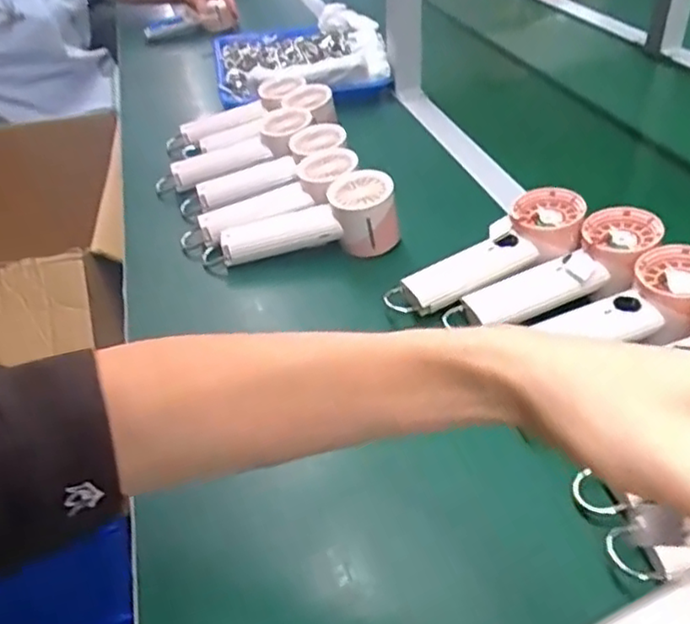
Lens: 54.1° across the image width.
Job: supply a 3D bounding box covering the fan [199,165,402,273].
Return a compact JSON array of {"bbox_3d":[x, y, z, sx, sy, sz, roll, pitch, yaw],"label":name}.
[{"bbox_3d":[-0.041,-0.073,0.659,0.194,0.064,0.068,-16,38,5],"label":"fan"}]

